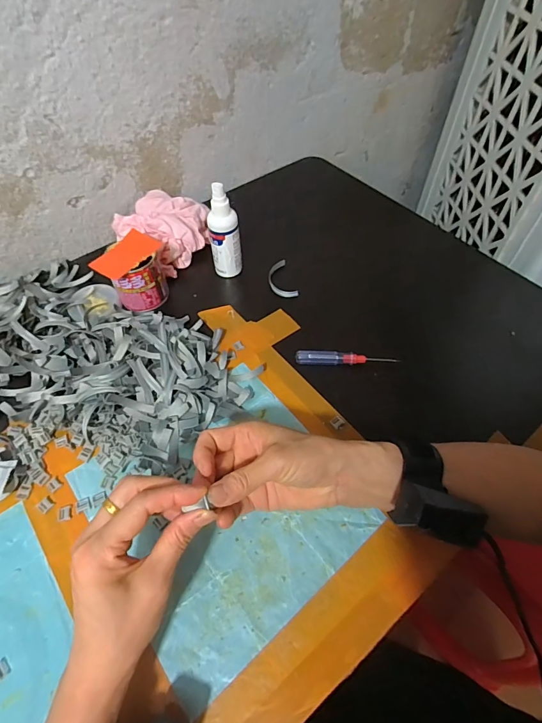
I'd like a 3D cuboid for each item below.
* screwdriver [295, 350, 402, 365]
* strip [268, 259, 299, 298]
[{"bbox_3d":[0.089,-0.003,0.460,0.117,0.015,0.013,3,55,4],"label":"screwdriver"},{"bbox_3d":[0.013,-0.115,0.541,0.031,0.010,0.073,-13,55,-7],"label":"strip"}]

